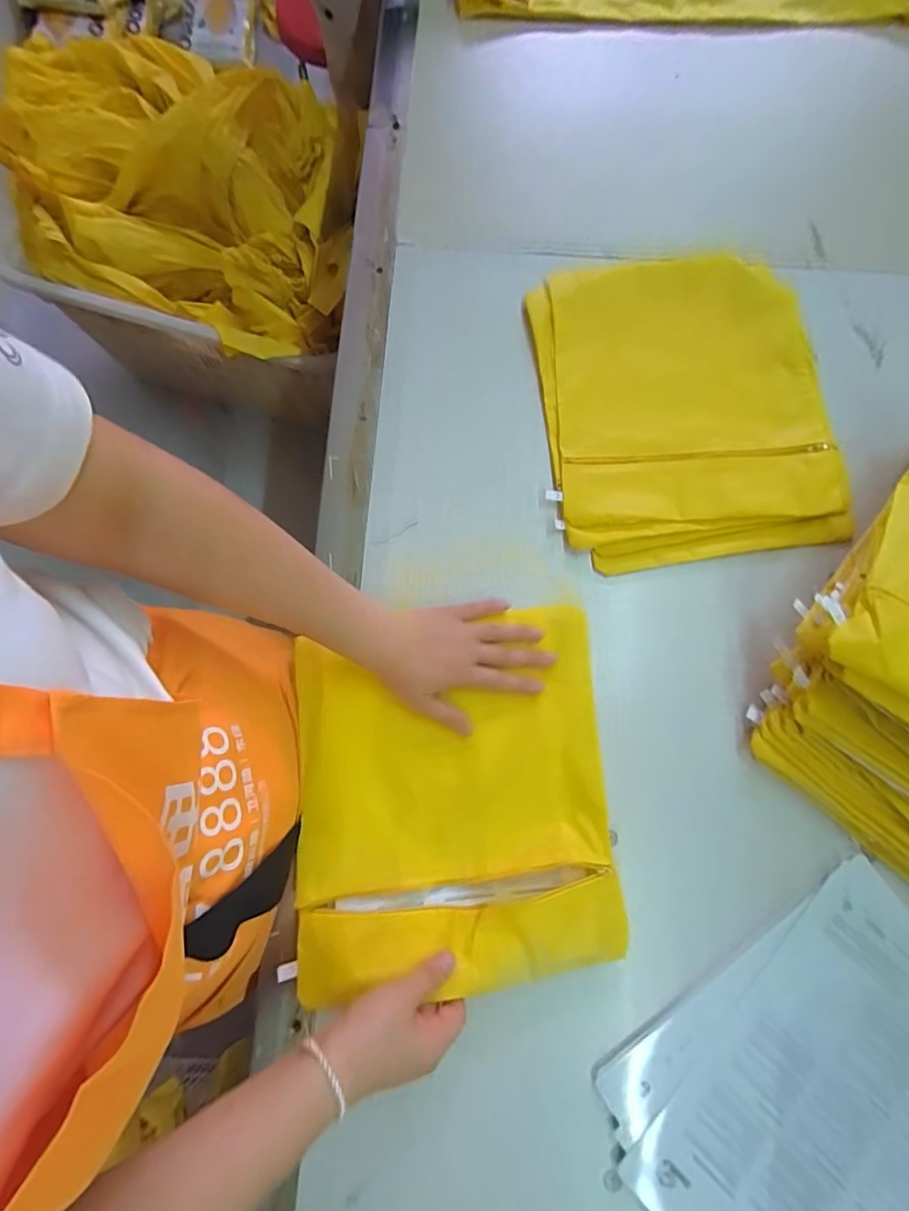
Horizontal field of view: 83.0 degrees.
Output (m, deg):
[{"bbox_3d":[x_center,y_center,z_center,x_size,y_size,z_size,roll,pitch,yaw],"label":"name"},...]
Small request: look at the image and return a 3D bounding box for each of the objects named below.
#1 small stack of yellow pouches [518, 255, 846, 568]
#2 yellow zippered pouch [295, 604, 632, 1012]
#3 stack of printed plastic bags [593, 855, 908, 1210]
[{"bbox_3d":[0.232,-0.208,0.525,0.282,0.021,0.330,-5,77,-1],"label":"small stack of yellow pouches"},{"bbox_3d":[-0.002,0.155,0.435,0.256,0.028,0.287,-4,77,-1],"label":"yellow zippered pouch"},{"bbox_3d":[0.289,0.384,0.391,0.294,0.005,0.236,-36,79,-8],"label":"stack of printed plastic bags"}]

